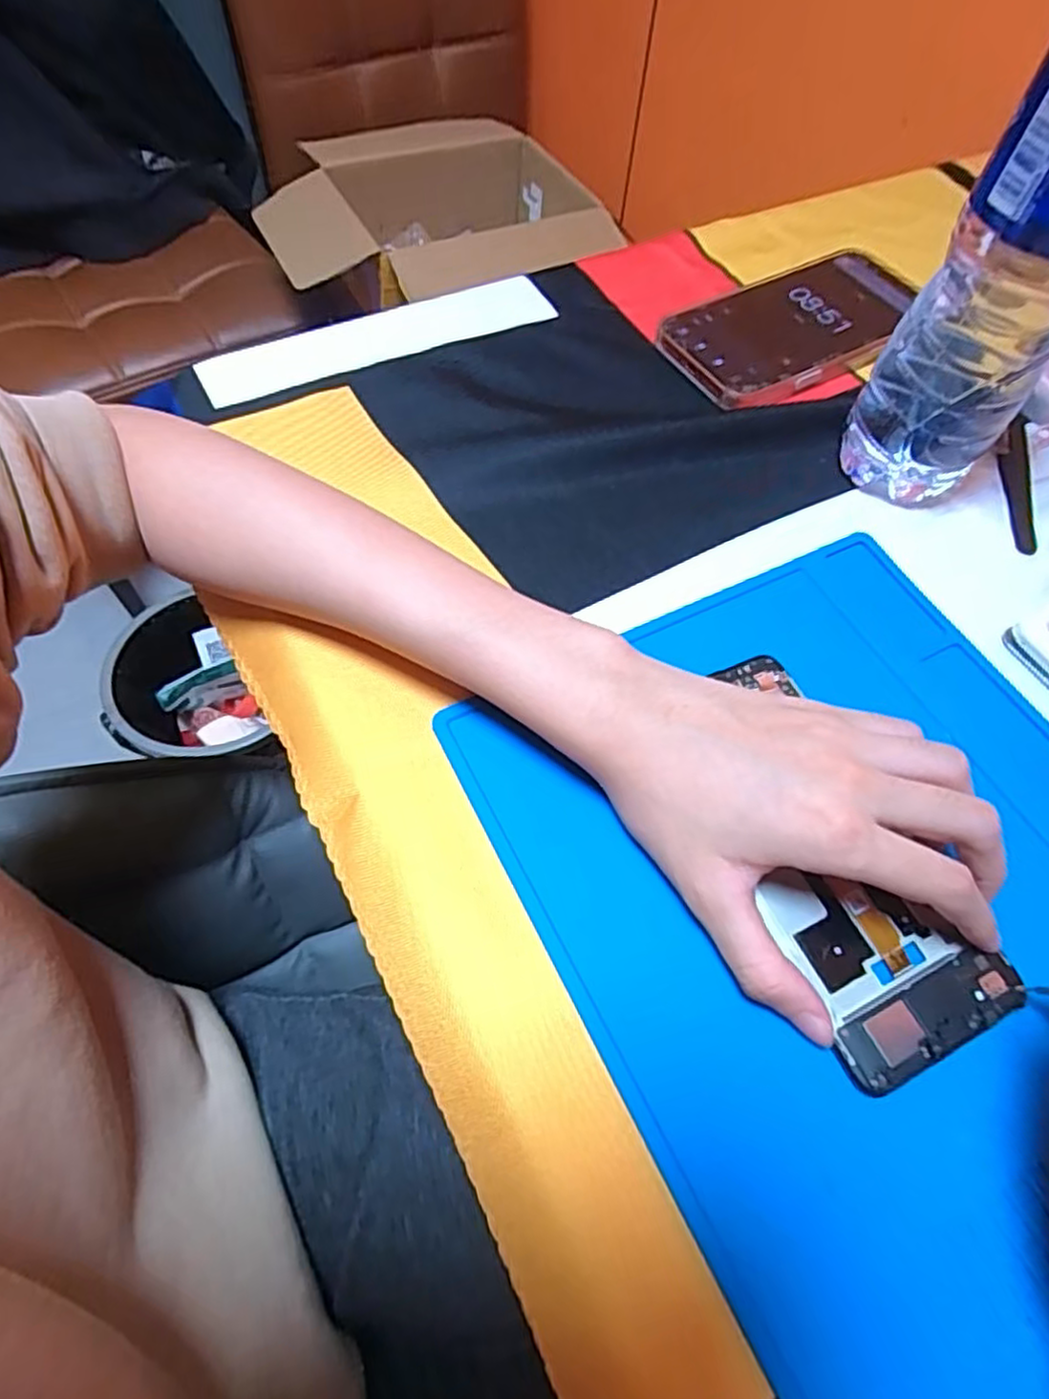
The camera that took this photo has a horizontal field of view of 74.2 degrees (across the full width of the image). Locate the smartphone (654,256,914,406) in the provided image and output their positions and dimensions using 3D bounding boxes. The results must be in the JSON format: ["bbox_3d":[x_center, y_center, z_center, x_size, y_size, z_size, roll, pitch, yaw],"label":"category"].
[{"bbox_3d":[0.162,-0.220,0.406,0.167,0.008,0.083,-25,65,-15],"label":"smartphone"}]

